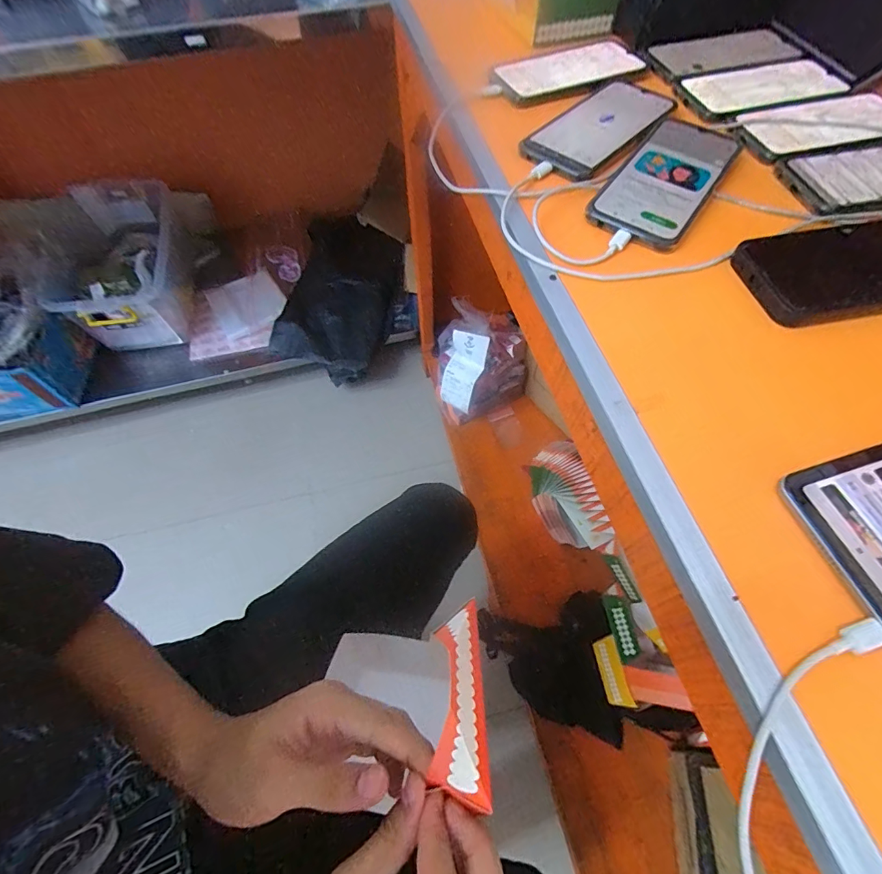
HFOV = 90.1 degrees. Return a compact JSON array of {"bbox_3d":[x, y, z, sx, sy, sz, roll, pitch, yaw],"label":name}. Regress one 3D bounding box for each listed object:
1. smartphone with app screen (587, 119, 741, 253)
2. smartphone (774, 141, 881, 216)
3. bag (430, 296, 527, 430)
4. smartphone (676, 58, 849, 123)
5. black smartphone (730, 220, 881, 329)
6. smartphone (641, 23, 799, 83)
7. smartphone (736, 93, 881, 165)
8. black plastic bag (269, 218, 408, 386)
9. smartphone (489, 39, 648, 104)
[{"bbox_3d":[0.198,-0.228,0.385,0.078,0.009,0.165,32,65,17],"label":"smartphone with app screen"},{"bbox_3d":[0.385,-0.227,0.382,0.168,0.008,0.085,-10,61,-5],"label":"smartphone"},{"bbox_3d":[0.087,-0.168,1.044,0.210,0.262,0.151,-28,64,-15],"label":"bag"},{"bbox_3d":[0.338,-0.367,0.464,0.160,0.007,0.085,-12,61,-6],"label":"smartphone"},{"bbox_3d":[0.308,-0.127,0.325,0.170,0.010,0.084,-8,61,-4],"label":"black smartphone"},{"bbox_3d":[0.321,-0.438,0.497,0.163,0.009,0.079,-16,61,-9],"label":"smartphone"},{"bbox_3d":[0.369,-0.297,0.419,0.172,0.005,0.083,-8,61,-4],"label":"smartphone"},{"bbox_3d":[-0.305,-0.397,1.273,0.287,0.261,0.400,21,63,12],"label":"black plastic bag"},{"bbox_3d":[0.142,-0.408,0.484,0.176,0.011,0.087,-21,62,-11],"label":"smartphone"}]

